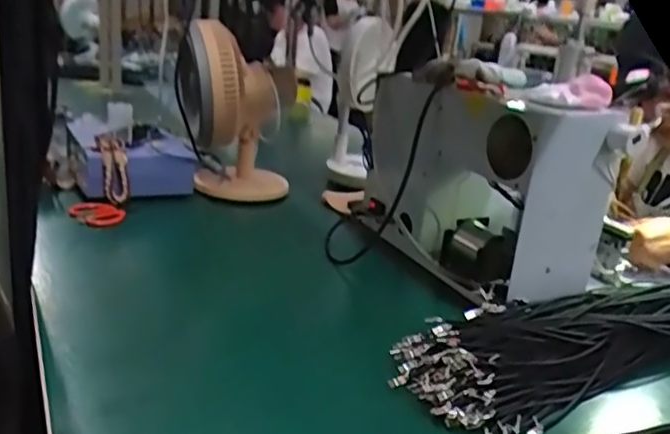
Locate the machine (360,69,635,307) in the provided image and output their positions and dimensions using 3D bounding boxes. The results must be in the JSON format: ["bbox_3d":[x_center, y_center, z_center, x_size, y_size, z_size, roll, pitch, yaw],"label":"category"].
[{"bbox_3d":[0.210,-0.063,0.933,0.164,0.256,0.363,-4,22,-29],"label":"machine"}]

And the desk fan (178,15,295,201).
[{"bbox_3d":[-0.196,-0.220,1.220,0.225,0.307,0.210,5,20,-6],"label":"desk fan"}]

